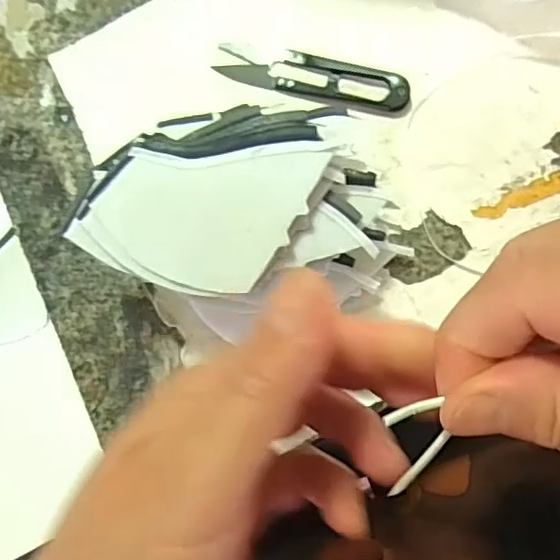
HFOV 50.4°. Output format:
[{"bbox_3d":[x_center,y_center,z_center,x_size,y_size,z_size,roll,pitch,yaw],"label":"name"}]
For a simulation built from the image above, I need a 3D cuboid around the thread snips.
[{"bbox_3d":[0.016,-0.106,0.308,0.101,0.009,0.024,15,84,8],"label":"thread snips"}]

